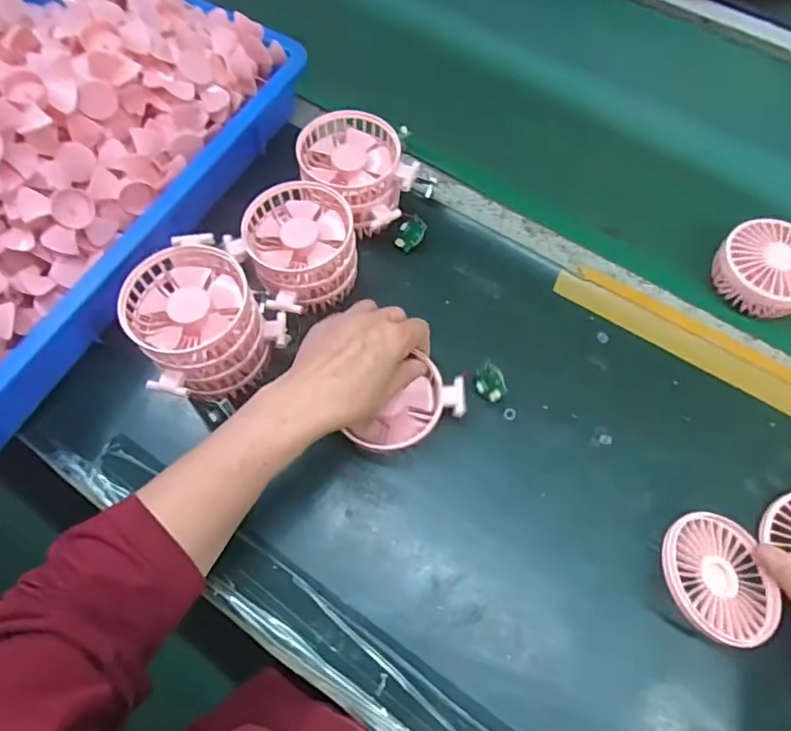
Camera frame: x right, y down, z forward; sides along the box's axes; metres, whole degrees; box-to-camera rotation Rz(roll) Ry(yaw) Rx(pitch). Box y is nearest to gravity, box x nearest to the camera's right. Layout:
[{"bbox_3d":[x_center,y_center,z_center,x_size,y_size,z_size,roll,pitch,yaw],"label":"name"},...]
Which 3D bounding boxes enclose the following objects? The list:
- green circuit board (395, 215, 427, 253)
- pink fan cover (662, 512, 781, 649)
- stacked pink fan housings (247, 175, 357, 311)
[{"bbox_3d":[0.014,-0.125,0.535,0.025,0.034,0.015,31,24,6],"label":"green circuit board"},{"bbox_3d":[0.231,0.150,0.403,0.087,0.010,0.083,43,57,5],"label":"pink fan cover"},{"bbox_3d":[-0.081,-0.098,0.493,0.092,0.070,0.101,-27,67,-11],"label":"stacked pink fan housings"}]

